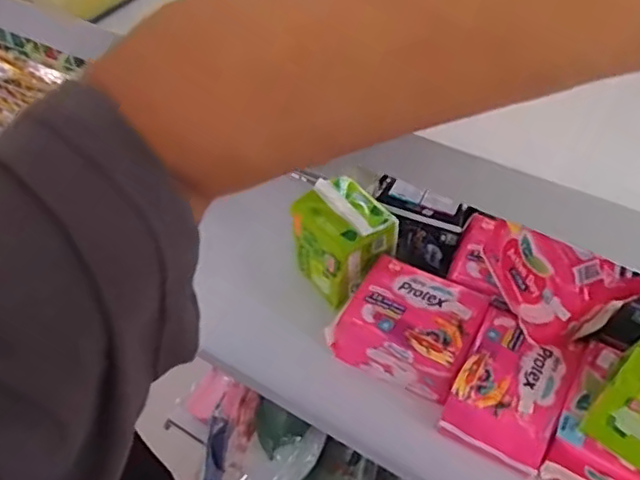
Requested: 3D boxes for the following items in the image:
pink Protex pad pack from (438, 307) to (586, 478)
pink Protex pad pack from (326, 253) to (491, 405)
[{"bbox_3d":[0.181,0.141,0.574,0.092,0.057,0.120,23,55,21],"label":"pink Protex pad pack"},{"bbox_3d":[0.093,0.090,0.632,0.133,0.072,0.106,25,56,23],"label":"pink Protex pad pack"}]

